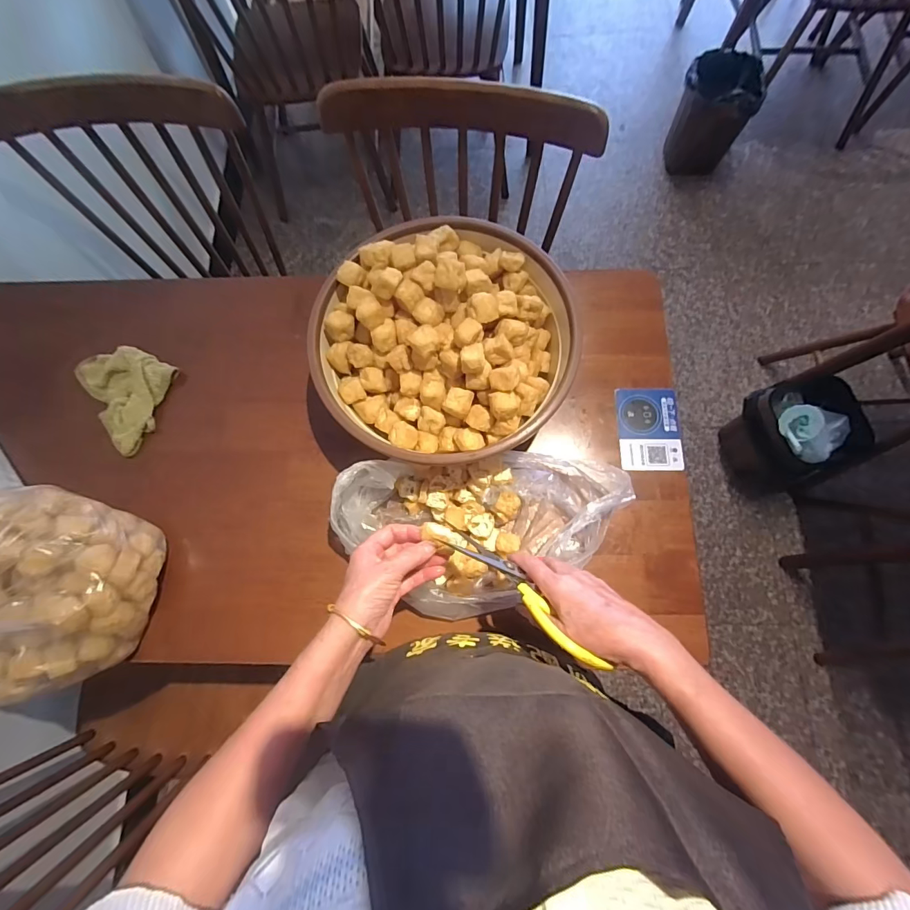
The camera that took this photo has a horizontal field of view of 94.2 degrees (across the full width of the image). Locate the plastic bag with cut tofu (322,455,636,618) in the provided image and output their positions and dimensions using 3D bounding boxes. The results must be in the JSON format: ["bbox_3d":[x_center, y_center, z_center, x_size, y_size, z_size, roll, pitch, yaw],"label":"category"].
[{"bbox_3d":[0.041,0.097,0.543,0.361,0.102,0.195,-8,76,0],"label":"plastic bag with cut tofu"}]

